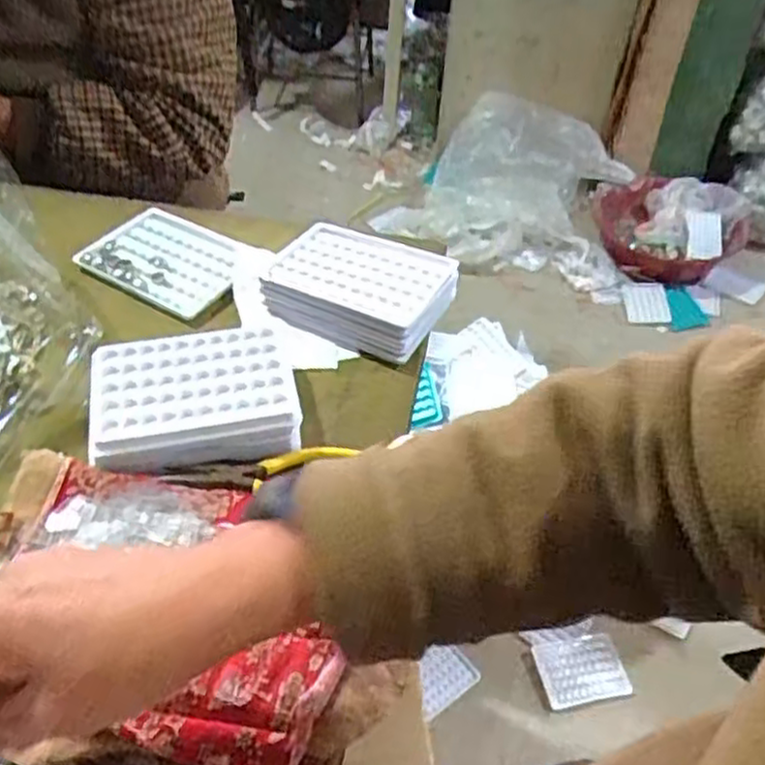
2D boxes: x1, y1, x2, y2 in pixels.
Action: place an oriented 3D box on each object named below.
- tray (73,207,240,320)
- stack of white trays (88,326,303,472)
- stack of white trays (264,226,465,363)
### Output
[{"bbox_3d":[-0.177,-0.102,0.617,0.126,0.014,0.091,26,49,20],"label":"tray"},{"bbox_3d":[-0.122,0.010,0.489,0.124,0.028,0.094,-9,47,-13],"label":"stack of white trays"},{"bbox_3d":[-0.016,-0.073,0.584,0.137,0.040,0.098,21,47,16],"label":"stack of white trays"}]

